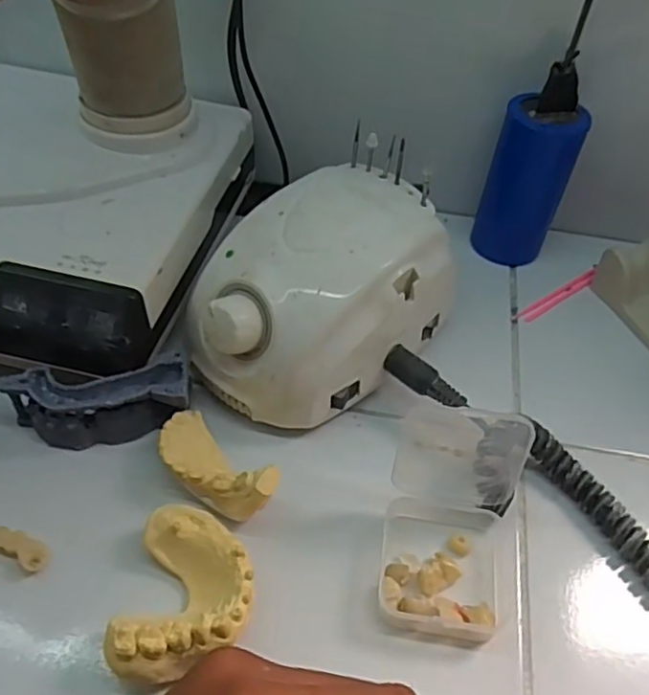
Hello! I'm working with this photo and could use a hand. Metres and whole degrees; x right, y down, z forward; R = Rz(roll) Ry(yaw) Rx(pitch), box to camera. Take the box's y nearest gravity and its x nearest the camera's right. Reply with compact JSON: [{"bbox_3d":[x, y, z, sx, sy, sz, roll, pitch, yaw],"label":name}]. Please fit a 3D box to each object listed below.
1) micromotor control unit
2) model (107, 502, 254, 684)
[{"bbox_3d":[-0.003,-0.027,0.341,0.138,0.083,0.095,-35,60,-29],"label":"micromotor control unit"},{"bbox_3d":[-0.056,0.102,0.262,0.050,0.026,0.070,7,49,1],"label":"model"}]

